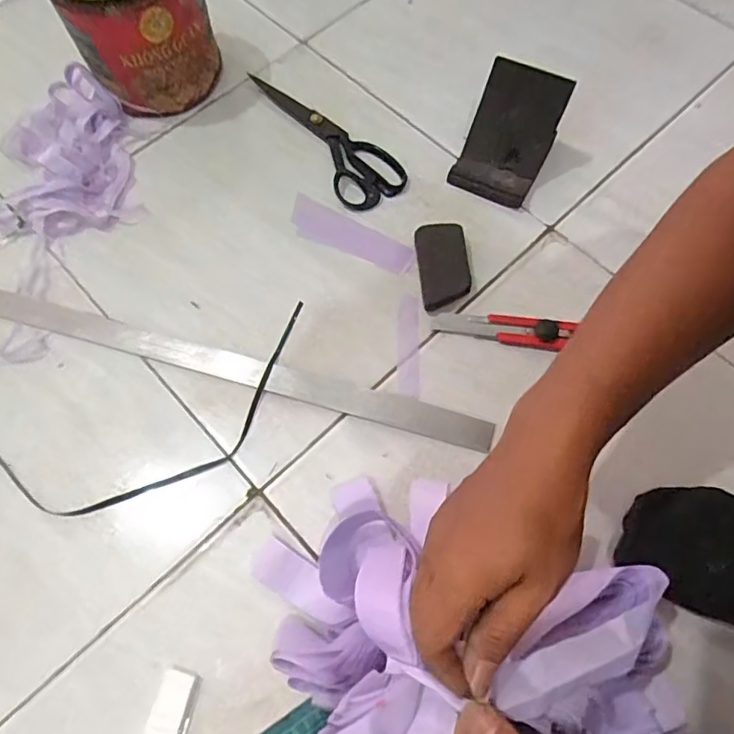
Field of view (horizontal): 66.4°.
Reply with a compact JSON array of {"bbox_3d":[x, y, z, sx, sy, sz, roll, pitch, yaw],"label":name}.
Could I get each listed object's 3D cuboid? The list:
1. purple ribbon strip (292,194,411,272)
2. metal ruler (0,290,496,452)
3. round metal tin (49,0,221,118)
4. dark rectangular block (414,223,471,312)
[{"bbox_3d":[-0.020,-0.139,0.592,0.140,0.006,0.046,27,71,11],"label":"purple ribbon strip"},{"bbox_3d":[-0.182,-0.016,0.543,0.609,0.004,0.029,15,69,7],"label":"metal ruler"},{"bbox_3d":[-0.246,-0.374,0.603,0.142,0.166,0.122,-31,71,-11],"label":"round metal tin"},{"bbox_3d":[0.077,-0.102,0.562,0.049,0.022,0.087,-7,68,-2],"label":"dark rectangular block"}]

